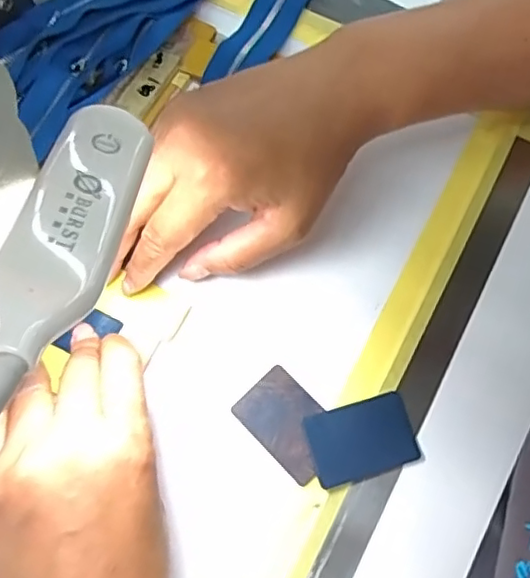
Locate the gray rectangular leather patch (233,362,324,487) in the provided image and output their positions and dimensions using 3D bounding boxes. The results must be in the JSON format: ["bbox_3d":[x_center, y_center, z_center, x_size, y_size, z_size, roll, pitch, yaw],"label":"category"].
[{"bbox_3d":[0.012,0.066,0.296,0.034,0.004,0.050,-43,75,-13],"label":"gray rectangular leather patch"}]

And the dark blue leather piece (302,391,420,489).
[{"bbox_3d":[0.047,0.073,0.294,0.051,0.005,0.035,-16,71,-4],"label":"dark blue leather piece"}]

